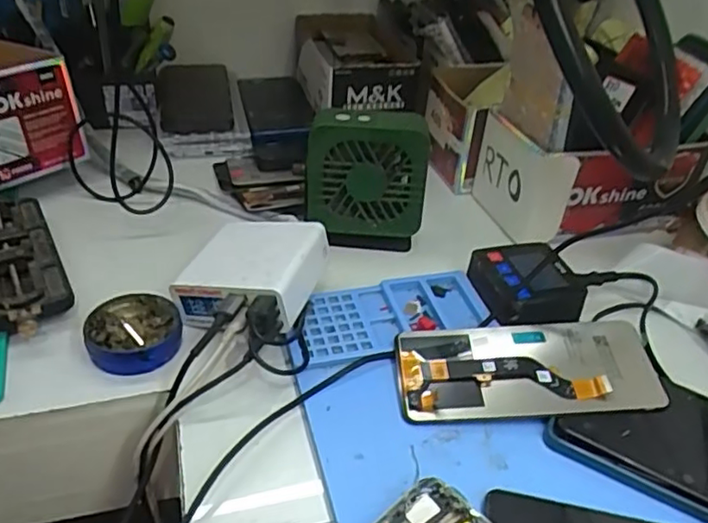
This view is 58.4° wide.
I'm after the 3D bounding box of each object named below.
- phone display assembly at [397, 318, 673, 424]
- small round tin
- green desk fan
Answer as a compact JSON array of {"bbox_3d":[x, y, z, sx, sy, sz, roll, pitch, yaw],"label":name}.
[{"bbox_3d":[0.112,0.068,0.413,0.165,0.007,0.072,-3,45,-1],"label":"phone display assembly"},{"bbox_3d":[-0.149,0.049,0.430,0.060,0.020,0.056,0,37,-6],"label":"small round tin"},{"bbox_3d":[0.010,-0.075,0.517,0.096,0.092,0.040,4,37,-1],"label":"green desk fan"}]

